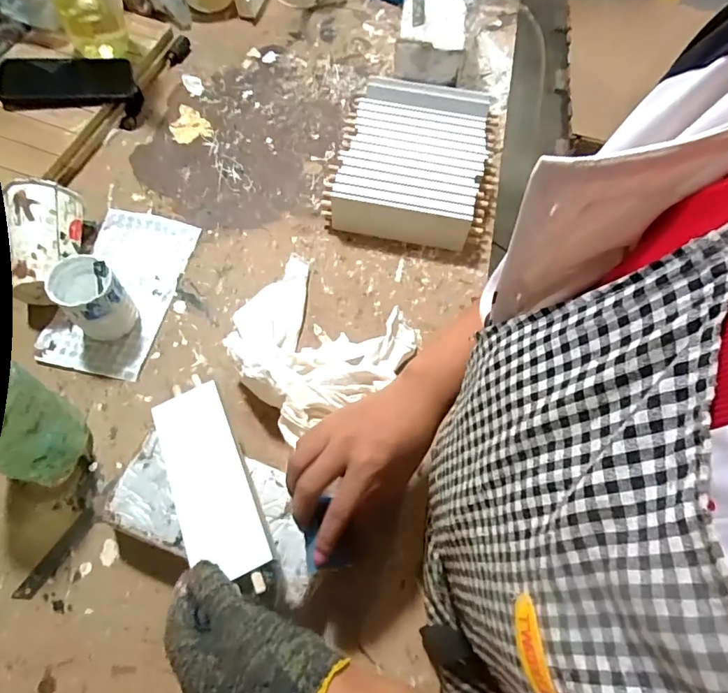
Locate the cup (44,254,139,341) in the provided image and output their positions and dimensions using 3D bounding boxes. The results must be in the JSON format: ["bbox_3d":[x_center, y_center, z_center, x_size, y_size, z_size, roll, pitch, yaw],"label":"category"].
[{"bbox_3d":[-0.297,-0.051,0.541,0.063,0.087,0.064,3,64,-7],"label":"cup"}]

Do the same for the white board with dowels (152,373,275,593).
[{"bbox_3d":[-0.140,0.121,0.432,0.071,0.013,0.189,-31,62,4],"label":"white board with dowels"}]

